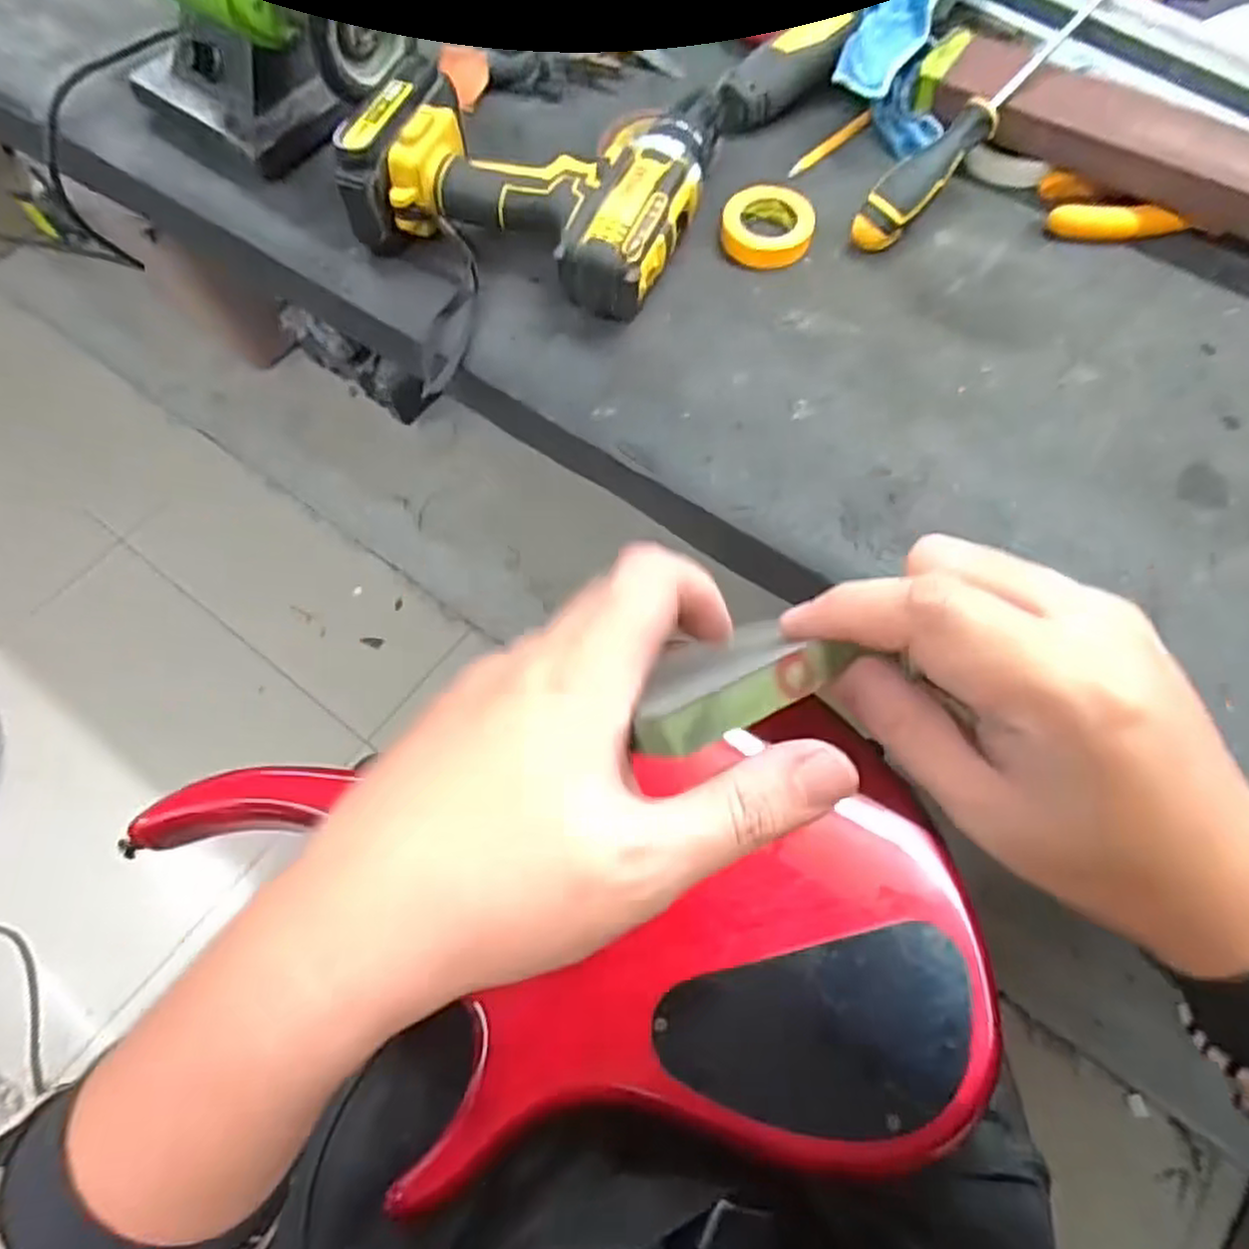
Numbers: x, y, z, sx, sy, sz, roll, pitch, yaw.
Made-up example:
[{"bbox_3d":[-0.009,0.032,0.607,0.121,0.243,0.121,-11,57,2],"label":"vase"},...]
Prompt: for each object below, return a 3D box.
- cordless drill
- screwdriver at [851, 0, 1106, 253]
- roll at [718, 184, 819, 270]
[{"bbox_3d":[-0.048,-0.308,0.493,0.203,0.072,0.193,21,67,10],"label":"cordless drill"},{"bbox_3d":[0.242,-0.338,0.484,0.244,0.025,0.030,-45,71,1],"label":"screwdriver"},{"bbox_3d":[0.095,-0.264,0.499,0.060,0.020,0.054,-5,65,-1],"label":"roll"}]

